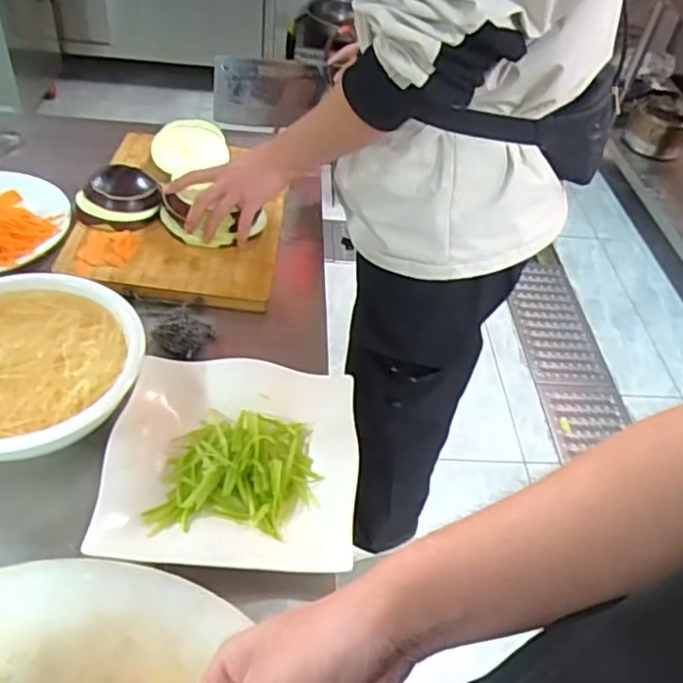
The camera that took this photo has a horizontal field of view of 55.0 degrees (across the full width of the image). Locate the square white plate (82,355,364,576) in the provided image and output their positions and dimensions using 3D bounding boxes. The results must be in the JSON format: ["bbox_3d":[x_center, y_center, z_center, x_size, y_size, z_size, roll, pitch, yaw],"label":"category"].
[{"bbox_3d":[-0.108,0.115,0.672,0.248,0.036,0.245,4,44,-5],"label":"square white plate"}]

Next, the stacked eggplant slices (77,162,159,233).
[{"bbox_3d":[-0.315,-0.204,0.927,0.113,0.043,0.120,-8,46,-16],"label":"stacked eggplant slices"}]

